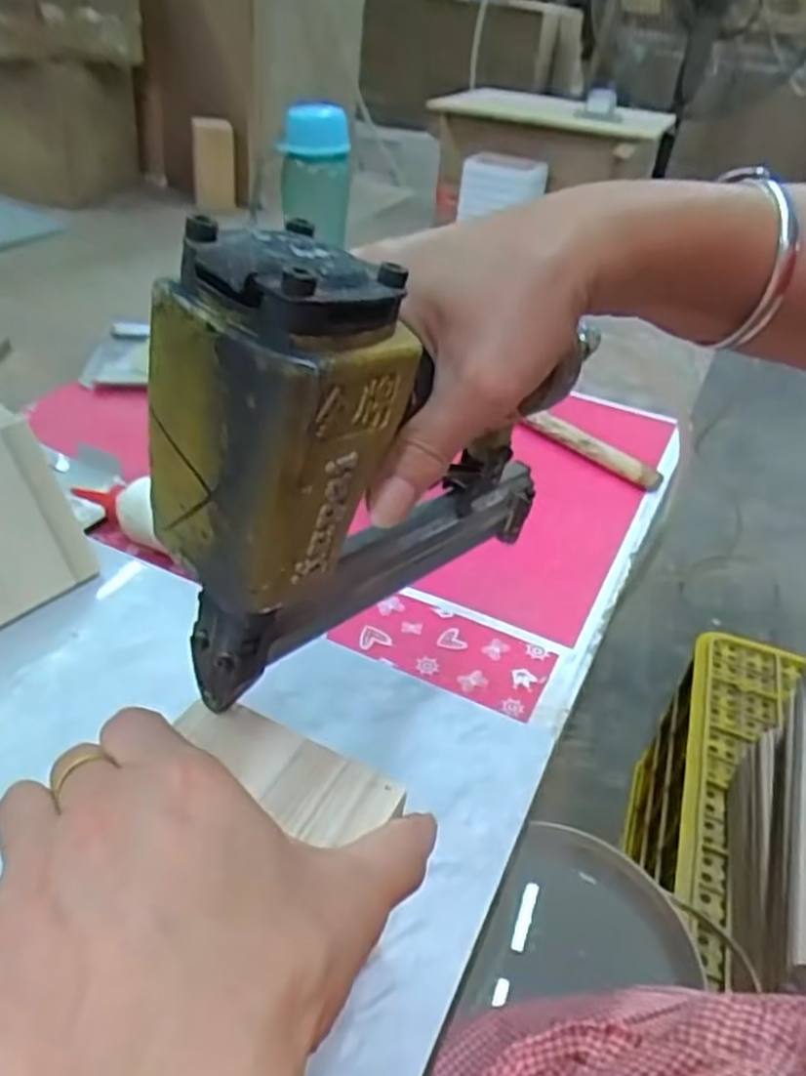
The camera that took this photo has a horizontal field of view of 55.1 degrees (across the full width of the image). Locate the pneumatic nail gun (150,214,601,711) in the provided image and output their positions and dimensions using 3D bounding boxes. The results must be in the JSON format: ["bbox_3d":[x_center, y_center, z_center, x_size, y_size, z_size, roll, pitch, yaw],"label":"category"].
[{"bbox_3d":[0.010,-0.036,0.286,0.052,0.158,0.201,34,43,32],"label":"pneumatic nail gun"}]

